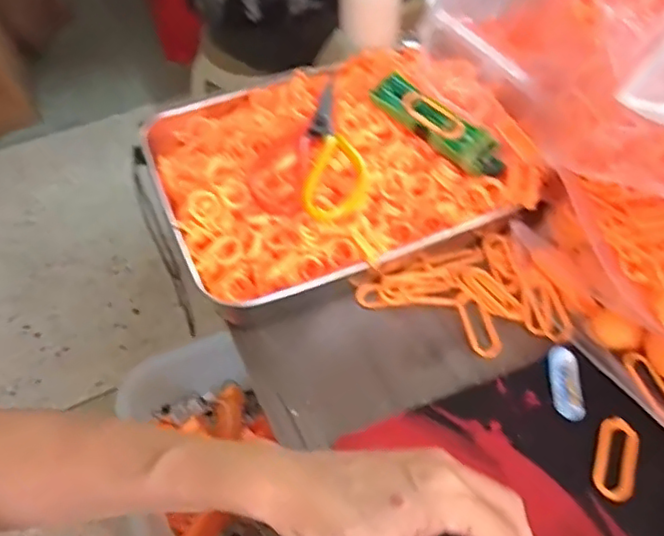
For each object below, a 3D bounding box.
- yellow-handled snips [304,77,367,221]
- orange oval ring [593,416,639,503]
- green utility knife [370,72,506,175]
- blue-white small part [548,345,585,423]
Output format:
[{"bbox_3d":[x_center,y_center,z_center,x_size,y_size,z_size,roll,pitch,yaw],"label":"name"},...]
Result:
[{"bbox_3d":[0.004,-0.102,0.489,0.045,0.011,0.151,-1,50,3],"label":"yellow-handled snips"},{"bbox_3d":[0.188,0.125,0.399,0.025,0.005,0.056,16,53,16],"label":"orange oval ring"},{"bbox_3d":[0.087,-0.115,0.494,0.121,0.017,0.034,39,61,12],"label":"green utility knife"},{"bbox_3d":[0.168,0.082,0.436,0.020,0.005,0.056,2,51,5],"label":"blue-white small part"}]

